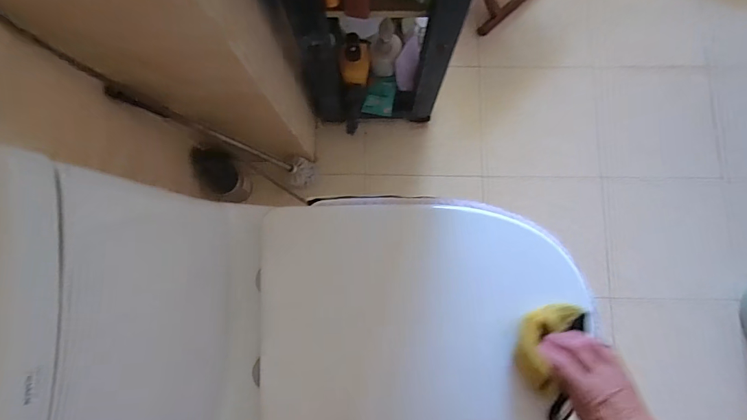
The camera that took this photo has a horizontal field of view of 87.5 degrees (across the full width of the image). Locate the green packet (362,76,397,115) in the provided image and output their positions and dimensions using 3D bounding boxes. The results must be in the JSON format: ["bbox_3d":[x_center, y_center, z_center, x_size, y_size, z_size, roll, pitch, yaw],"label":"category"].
[{"bbox_3d":[0.017,-0.270,0.918,0.068,0.015,0.089,10,114,2],"label":"green packet"}]

